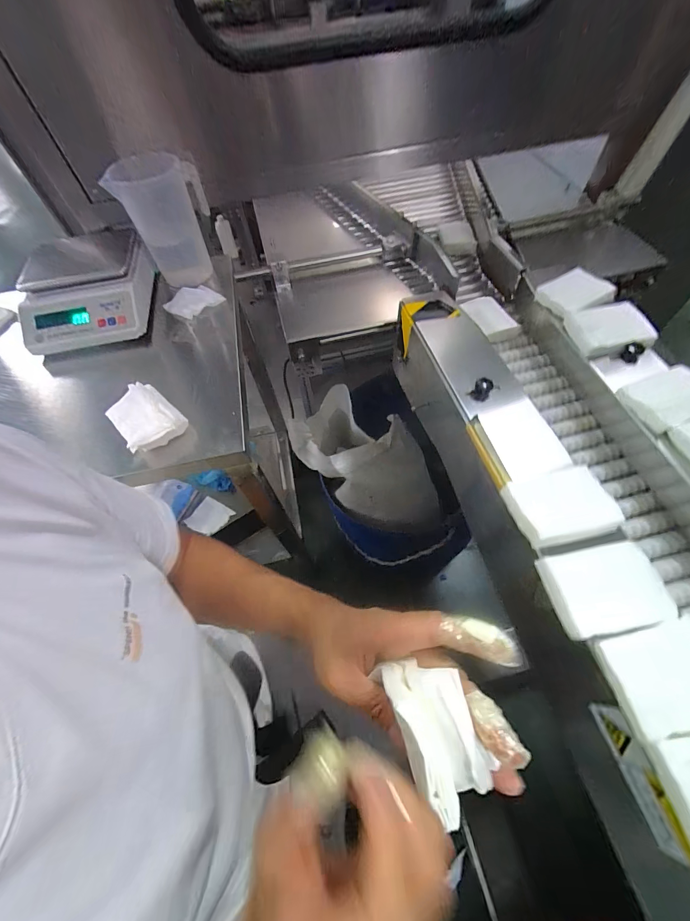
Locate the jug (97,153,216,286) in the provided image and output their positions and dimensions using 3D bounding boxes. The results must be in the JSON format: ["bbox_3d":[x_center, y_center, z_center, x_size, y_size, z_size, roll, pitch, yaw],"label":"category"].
[{"bbox_3d":[-0.296,-0.409,0.599,0.124,0.170,0.115,-16,60,-5],"label":"jug"}]

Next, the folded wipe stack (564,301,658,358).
[{"bbox_3d":[0.387,-0.194,0.504,0.096,0.030,0.081,-11,60,-2],"label":"folded wipe stack"}]

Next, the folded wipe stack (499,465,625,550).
[{"bbox_3d":[0.231,0.046,0.369,0.100,0.016,0.078,-13,60,-3],"label":"folded wipe stack"}]

